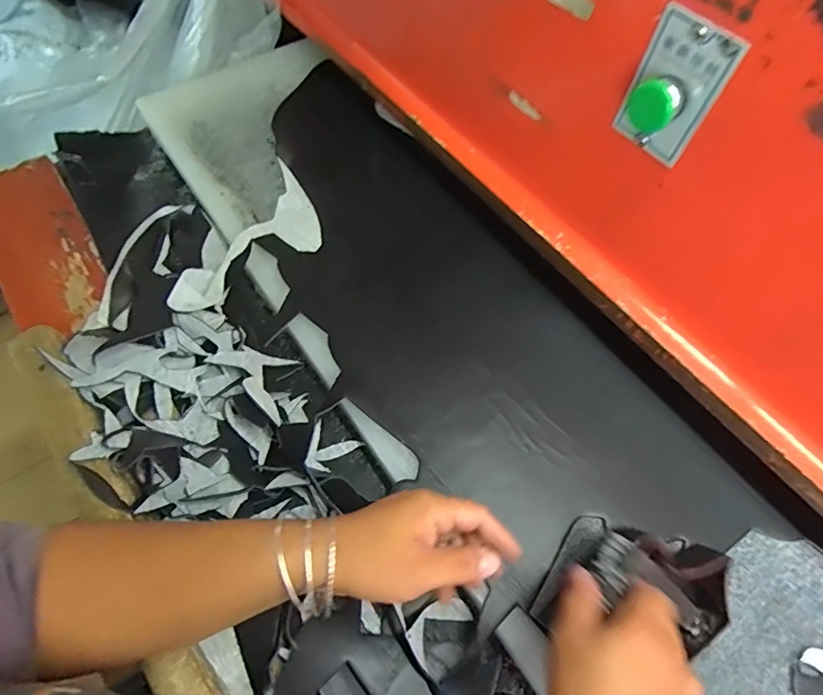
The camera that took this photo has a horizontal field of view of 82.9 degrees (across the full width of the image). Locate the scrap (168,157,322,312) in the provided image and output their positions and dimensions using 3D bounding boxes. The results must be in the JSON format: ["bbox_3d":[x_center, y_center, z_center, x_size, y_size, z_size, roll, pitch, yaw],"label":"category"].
[{"bbox_3d":[-0.166,-0.123,0.532,0.096,0.030,0.237,22,62,8],"label":"scrap"}]

